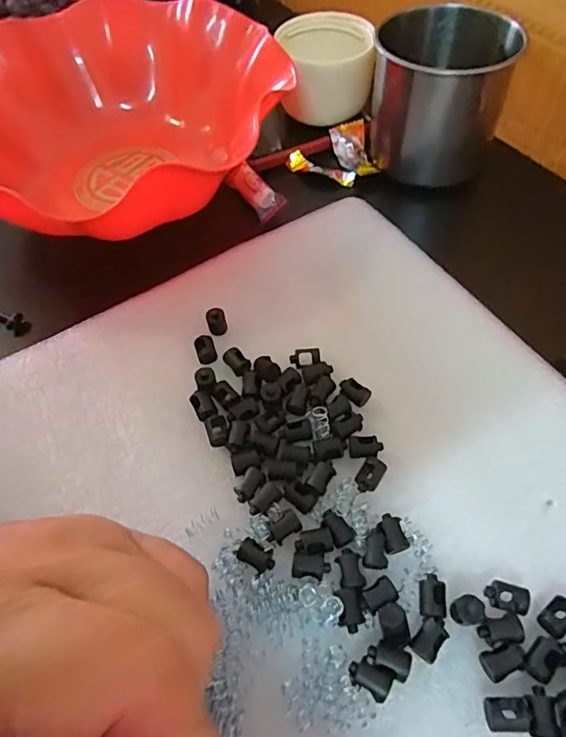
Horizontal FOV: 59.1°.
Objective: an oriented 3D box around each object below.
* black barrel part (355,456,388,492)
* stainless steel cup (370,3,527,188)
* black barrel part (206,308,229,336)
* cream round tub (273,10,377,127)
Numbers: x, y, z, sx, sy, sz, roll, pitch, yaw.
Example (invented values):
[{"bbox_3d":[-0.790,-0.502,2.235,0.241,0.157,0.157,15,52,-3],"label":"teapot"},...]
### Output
[{"bbox_3d":[0.037,0.046,0.213,0.009,0.005,0.015,31,66,19],"label":"black barrel part"},{"bbox_3d":[0.097,-0.171,0.316,0.077,0.073,0.077,-1,60,3],"label":"stainless steel cup"},{"bbox_3d":[-0.034,-0.024,0.257,0.009,0.012,0.008,-15,60,-5],"label":"black barrel part"},{"bbox_3d":[0.029,-0.205,0.340,0.061,0.043,0.062,-1,60,3],"label":"cream round tub"}]

